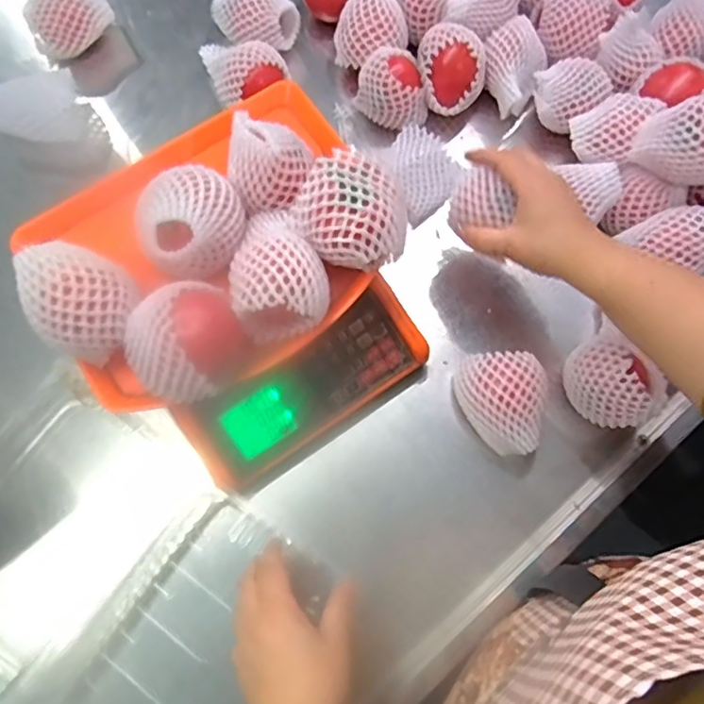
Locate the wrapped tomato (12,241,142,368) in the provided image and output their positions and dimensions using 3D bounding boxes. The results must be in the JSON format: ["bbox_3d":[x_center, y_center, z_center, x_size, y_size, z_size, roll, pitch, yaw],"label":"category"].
[{"bbox_3d":[-0.200,-0.038,0.420,0.077,0.060,0.070,38,79,10],"label":"wrapped tomato"}]

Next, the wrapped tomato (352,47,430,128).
[{"bbox_3d":[0.044,-0.284,0.620,0.071,0.056,0.069,0,75,1],"label":"wrapped tomato"}]

